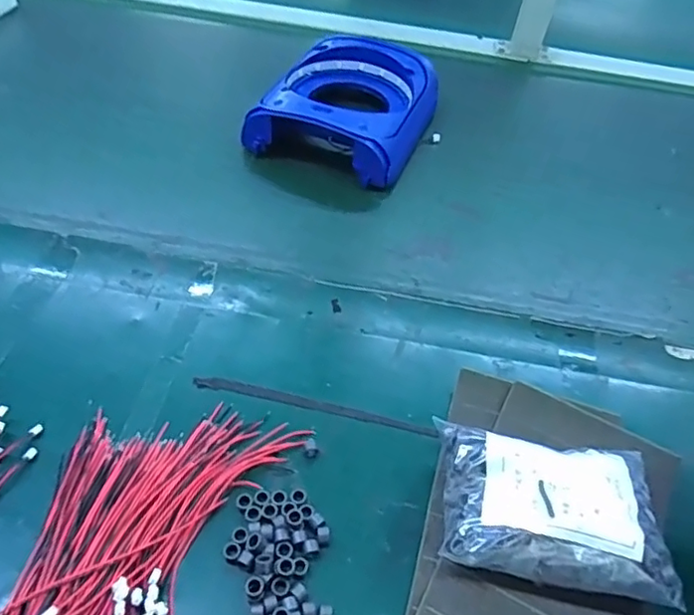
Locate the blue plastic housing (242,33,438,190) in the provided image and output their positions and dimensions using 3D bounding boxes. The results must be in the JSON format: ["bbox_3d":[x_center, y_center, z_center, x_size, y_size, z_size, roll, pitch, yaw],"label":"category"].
[{"bbox_3d":[0.006,-0.228,0.685,0.168,0.074,0.205,18,47,9],"label":"blue plastic housing"}]

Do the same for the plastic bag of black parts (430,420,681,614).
[{"bbox_3d":[0.124,0.123,0.373,0.136,0.058,0.095,11,50,3],"label":"plastic bag of black parts"}]

